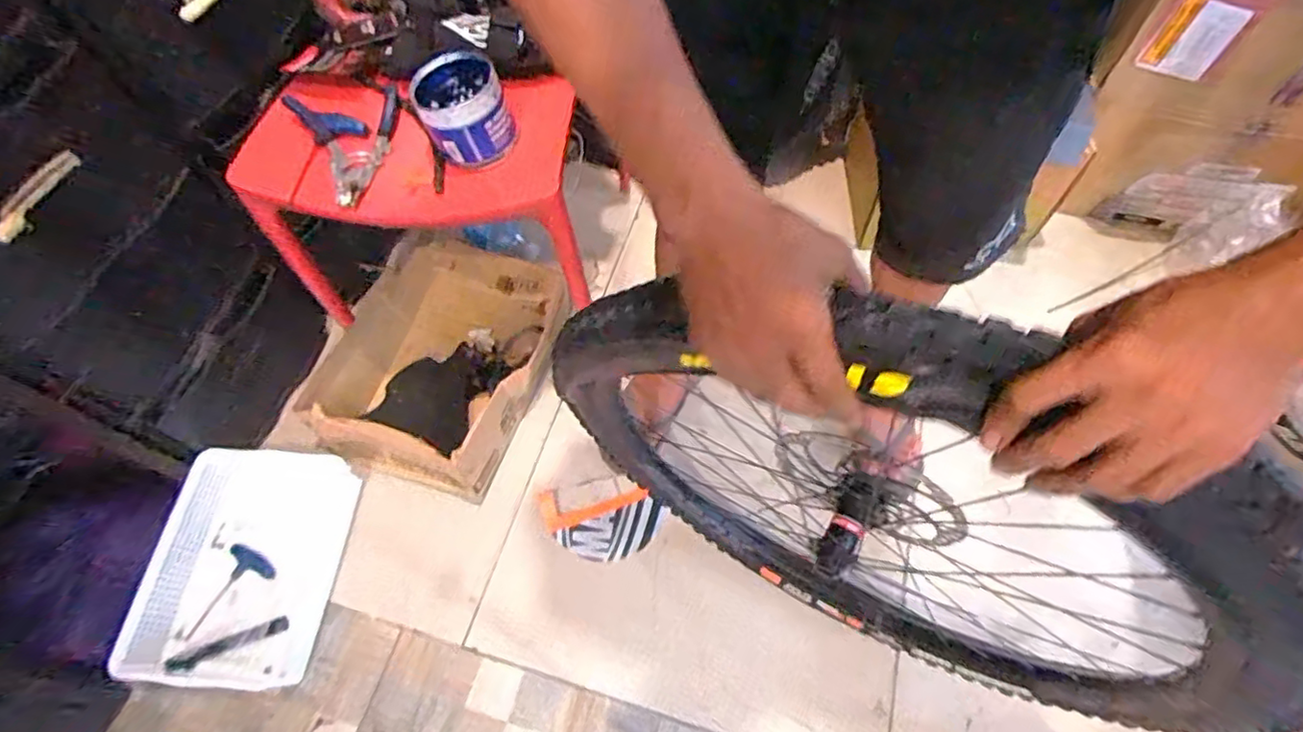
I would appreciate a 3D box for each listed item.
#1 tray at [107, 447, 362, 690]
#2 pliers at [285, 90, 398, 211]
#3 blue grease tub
[{"bbox_3d":[-0.609,0.297,0.953,0.259,0.094,0.342,2,62,5],"label":"tray"},{"bbox_3d":[-0.368,-0.294,0.797,0.124,0.030,0.193,-30,64,-12],"label":"pliers"},{"bbox_3d":[-0.227,-0.308,0.756,0.100,0.078,0.107,-24,63,-9],"label":"blue grease tub"}]

